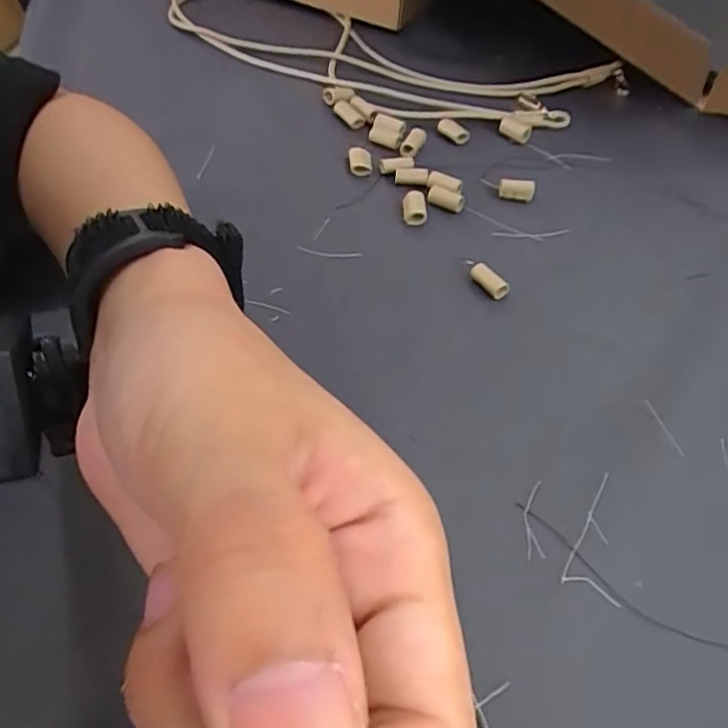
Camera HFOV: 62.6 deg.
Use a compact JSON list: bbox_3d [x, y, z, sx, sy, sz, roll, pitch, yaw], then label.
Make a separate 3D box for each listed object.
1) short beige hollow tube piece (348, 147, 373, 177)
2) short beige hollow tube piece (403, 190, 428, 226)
[{"bbox_3d":[-0.003,-0.129,0.380,0.014,0.007,0.020,-4,50,-4],"label":"short beige hollow tube piece"},{"bbox_3d":[0.030,-0.092,0.352,0.013,0.010,0.025,1,50,0],"label":"short beige hollow tube piece"}]

